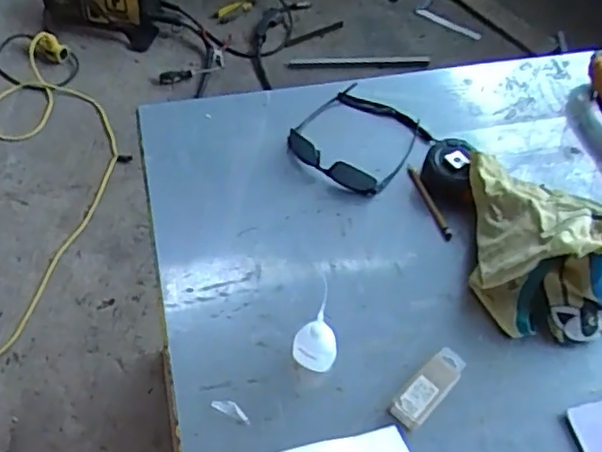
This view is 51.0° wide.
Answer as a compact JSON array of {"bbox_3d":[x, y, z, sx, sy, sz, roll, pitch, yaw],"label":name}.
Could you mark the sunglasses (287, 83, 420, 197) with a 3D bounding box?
[{"bbox_3d":[0.070,-0.117,0.850,0.143,0.038,0.159,29,58,16],"label":"sunglasses"}]

